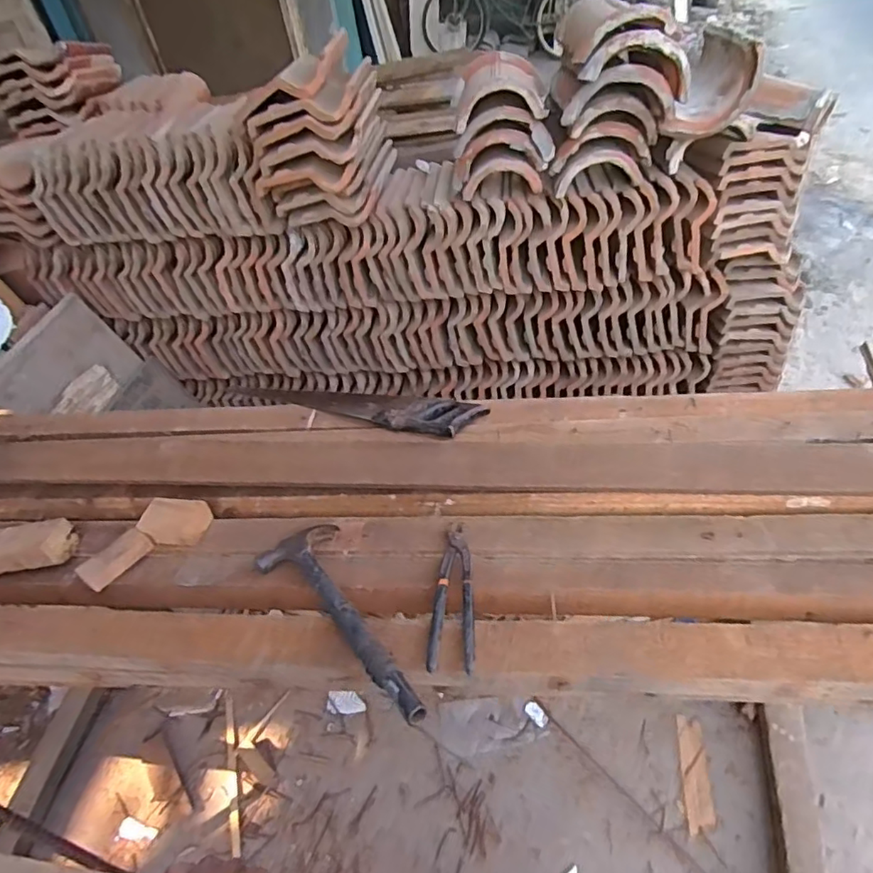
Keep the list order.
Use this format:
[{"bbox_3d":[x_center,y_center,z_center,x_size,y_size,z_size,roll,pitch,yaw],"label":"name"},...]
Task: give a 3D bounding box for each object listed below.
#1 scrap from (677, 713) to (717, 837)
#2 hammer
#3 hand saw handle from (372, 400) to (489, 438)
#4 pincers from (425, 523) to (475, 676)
[{"bbox_3d":[0.559,0.725,1.216,0.055,0.006,0.216,-1,51,14],"label":"scrap"},{"bbox_3d":[-0.106,0.193,0.637,0.101,0.025,0.332,-31,35,-21],"label":"hammer"},{"bbox_3d":[-0.009,-0.040,0.844,0.144,0.030,0.097,19,52,23],"label":"hand saw handle"},{"bbox_3d":[0.021,0.180,0.660,0.047,0.014,0.214,-1,32,5],"label":"pincers"}]

